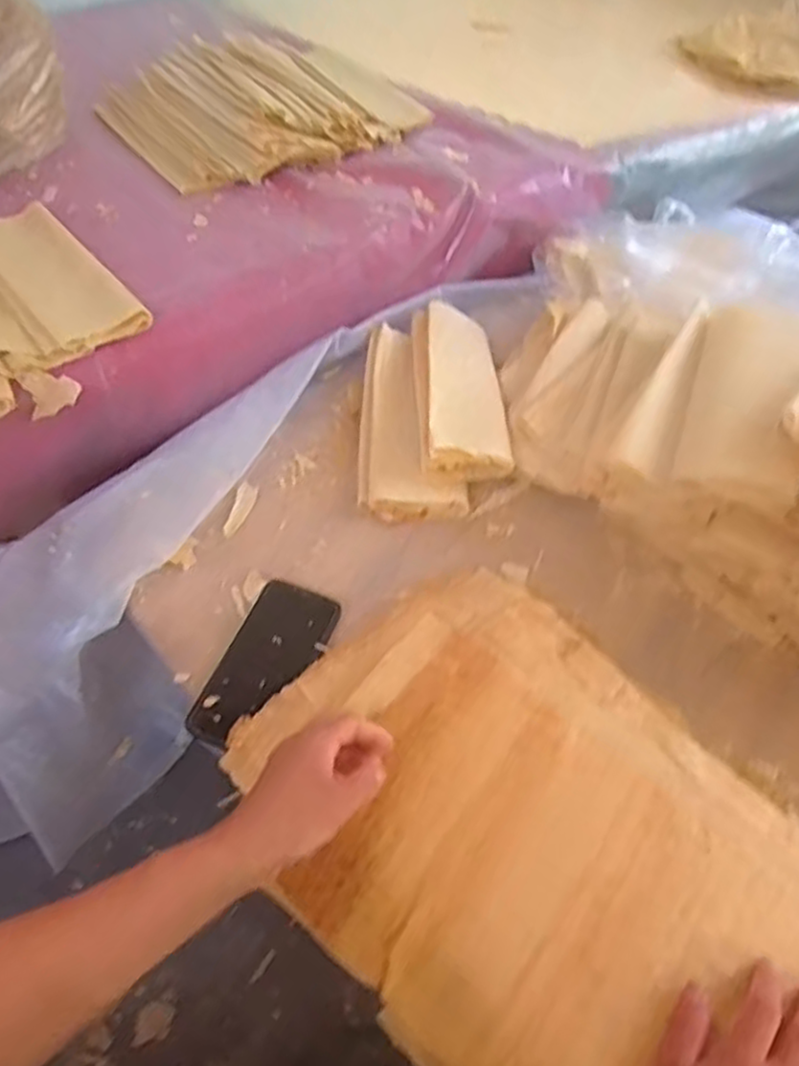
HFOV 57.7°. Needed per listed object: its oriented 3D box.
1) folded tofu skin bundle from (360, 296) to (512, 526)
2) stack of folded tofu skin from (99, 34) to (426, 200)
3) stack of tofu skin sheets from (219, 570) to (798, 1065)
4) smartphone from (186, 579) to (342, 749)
[{"bbox_3d":[0.035,-0.151,0.830,0.161,0.060,0.288,1,54,-5],"label":"folded tofu skin bundle"},{"bbox_3d":[-0.183,-0.564,0.946,0.362,0.064,0.286,-31,62,-25],"label":"stack of folded tofu skin"},{"bbox_3d":[0.214,0.332,0.505,0.317,0.039,0.747,-37,65,-27],"label":"stack of tofu skin sheets"},{"bbox_3d":[-0.119,0.115,0.651,0.077,0.012,0.162,20,55,9],"label":"smartphone"}]

